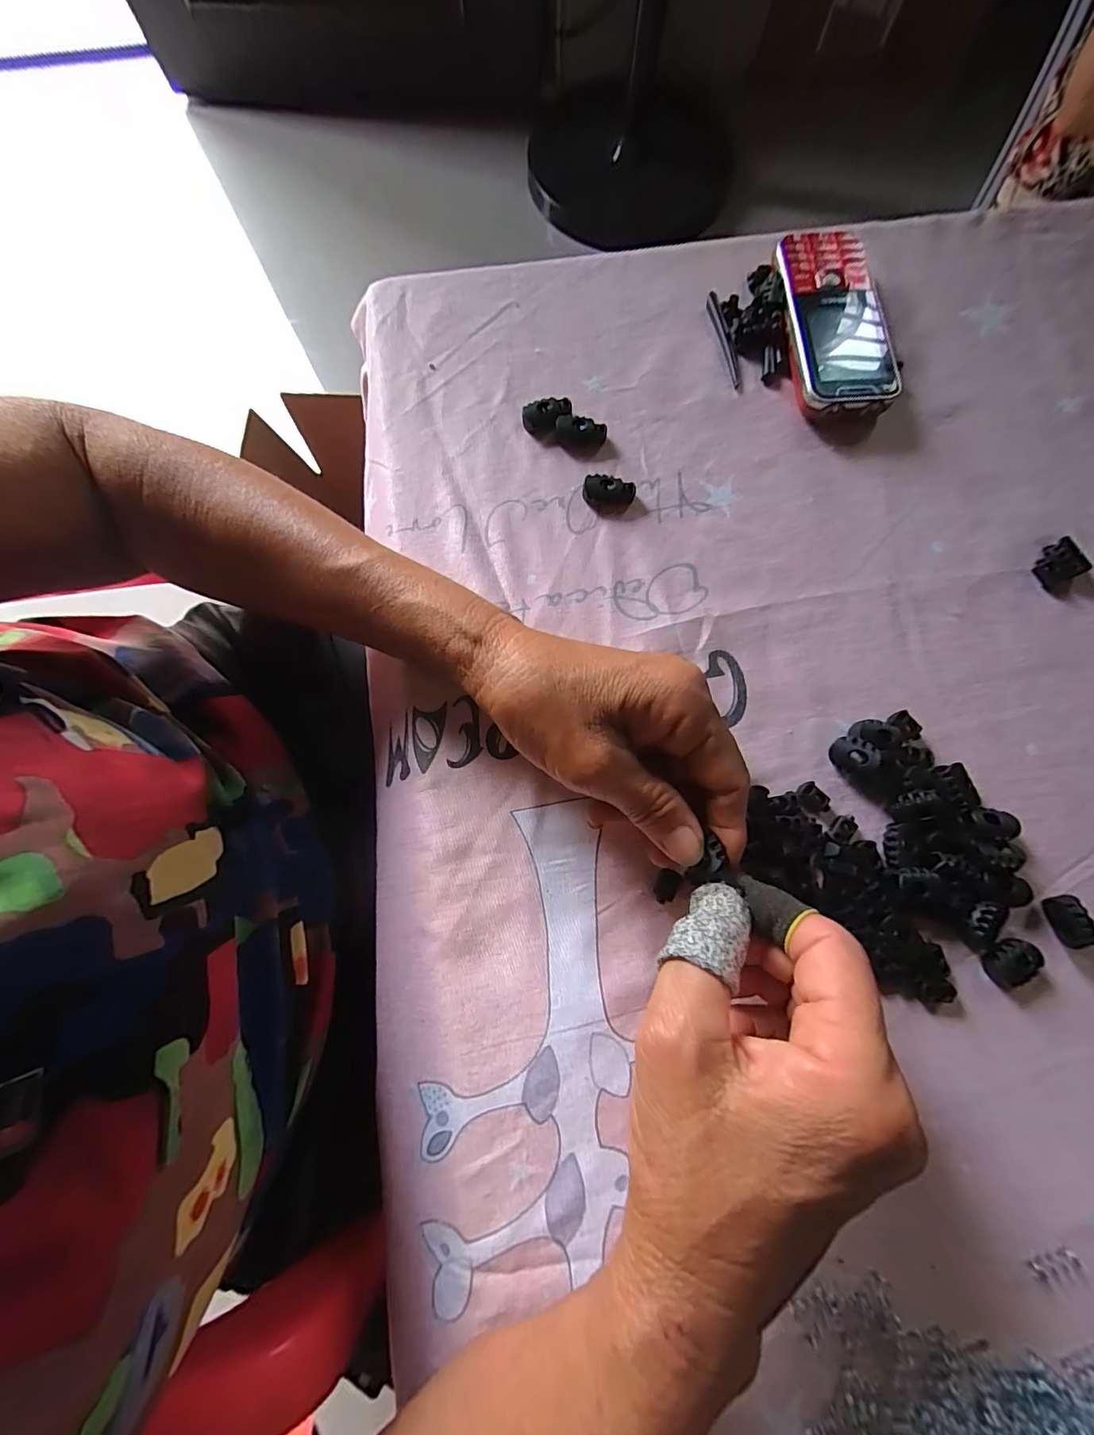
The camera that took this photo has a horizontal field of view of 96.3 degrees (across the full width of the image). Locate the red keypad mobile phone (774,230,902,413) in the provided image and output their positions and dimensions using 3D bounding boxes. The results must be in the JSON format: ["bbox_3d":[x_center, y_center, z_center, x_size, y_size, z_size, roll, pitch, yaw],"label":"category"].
[{"bbox_3d":[0.172,-0.235,0.293,0.061,0.019,0.118,-5,78,-1],"label":"red keypad mobile phone"}]

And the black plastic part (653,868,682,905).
[{"bbox_3d":[0.057,0.080,0.231,0.010,0.004,0.016,26,79,6],"label":"black plastic part"}]

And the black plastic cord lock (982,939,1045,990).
[{"bbox_3d":[0.212,0.112,0.222,0.022,0.009,0.019,-25,79,-5],"label":"black plastic cord lock"}]

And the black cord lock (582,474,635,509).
[{"bbox_3d":[0.034,-0.124,0.272,0.028,0.009,0.014,9,78,2],"label":"black cord lock"}]

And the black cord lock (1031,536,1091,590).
[{"bbox_3d":[0.277,-0.083,0.265,0.019,0.009,0.021,-24,78,-5],"label":"black cord lock"}]

